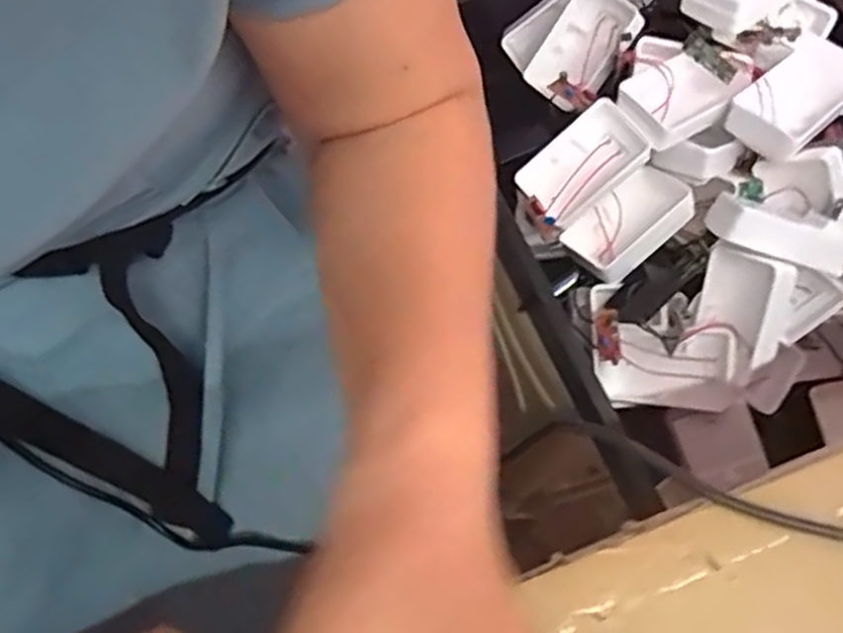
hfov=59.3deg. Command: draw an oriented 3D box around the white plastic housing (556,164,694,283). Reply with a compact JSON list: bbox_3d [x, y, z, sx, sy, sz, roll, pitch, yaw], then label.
[{"bbox_3d":[0.155,-0.070,0.555,0.098,0.041,0.056,-39,86,-5],"label":"white plastic housing"}]

